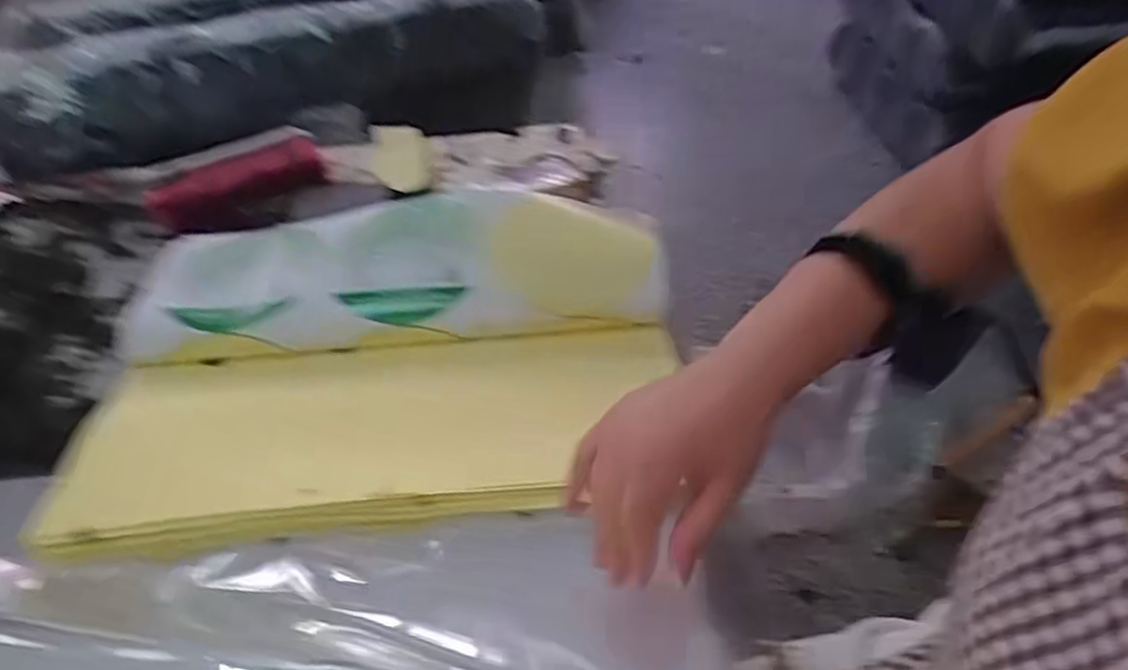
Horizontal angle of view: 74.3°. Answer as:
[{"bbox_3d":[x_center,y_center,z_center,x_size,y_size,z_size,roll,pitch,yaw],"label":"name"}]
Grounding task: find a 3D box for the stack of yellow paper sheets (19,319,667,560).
[{"bbox_3d":[-0.150,0.072,0.614,0.489,0.035,0.203,-5,44,-4],"label":"stack of yellow paper sheets"}]

